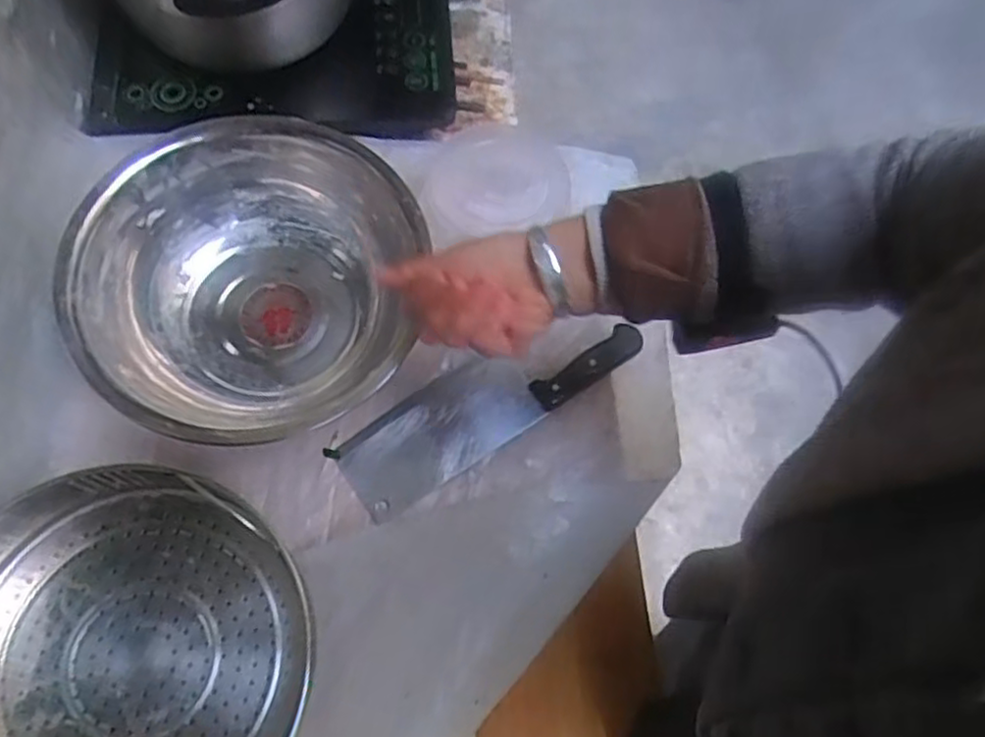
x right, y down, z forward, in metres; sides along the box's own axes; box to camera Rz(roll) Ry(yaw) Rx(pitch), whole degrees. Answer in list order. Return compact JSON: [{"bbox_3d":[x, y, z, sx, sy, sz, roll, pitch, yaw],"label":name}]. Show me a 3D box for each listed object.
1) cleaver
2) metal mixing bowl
[{"bbox_3d":[-0.002,0.026,0.626,0.275,0.014,0.077,-33,73,-13],"label":"cleaver"},{"bbox_3d":[-0.195,-0.067,0.603,0.258,0.097,0.278,24,70,8],"label":"metal mixing bowl"}]

